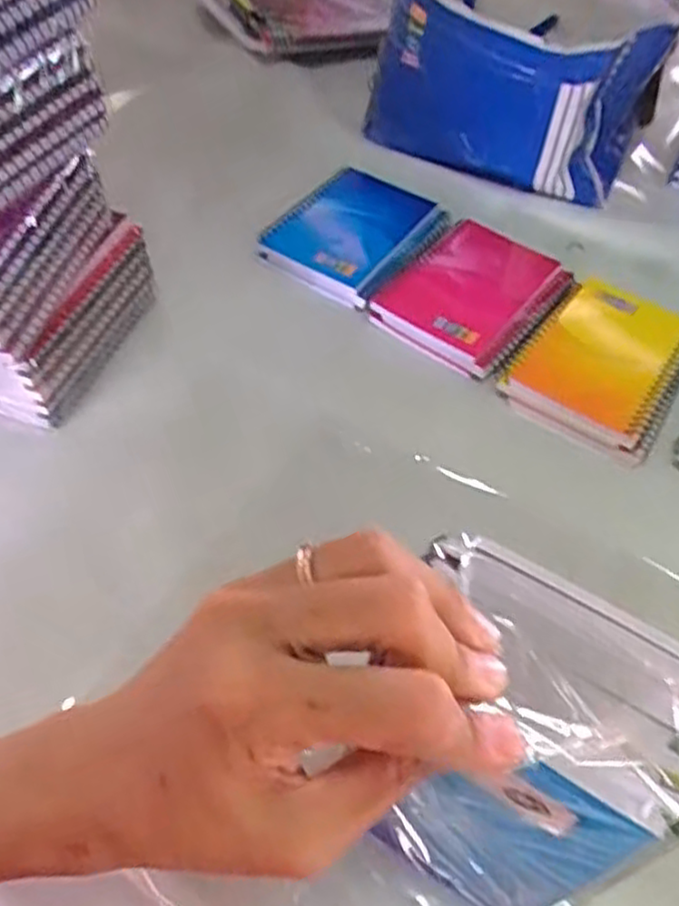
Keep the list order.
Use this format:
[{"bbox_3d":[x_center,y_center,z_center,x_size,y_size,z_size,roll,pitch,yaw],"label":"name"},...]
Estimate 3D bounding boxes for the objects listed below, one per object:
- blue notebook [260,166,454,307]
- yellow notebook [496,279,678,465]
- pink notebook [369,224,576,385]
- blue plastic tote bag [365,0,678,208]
[{"bbox_3d":[0.011,-0.161,0.529,0.097,0.019,0.123,31,55,18],"label":"blue notebook"},{"bbox_3d":[0.174,-0.063,0.469,0.095,0.012,0.138,29,54,17],"label":"yellow notebook"},{"bbox_3d":[0.094,-0.112,0.498,0.099,0.018,0.134,32,55,19],"label":"pink notebook"},{"bbox_3d":[0.151,-0.322,0.593,0.212,0.118,0.197,30,54,18],"label":"blue plastic tote bag"}]

